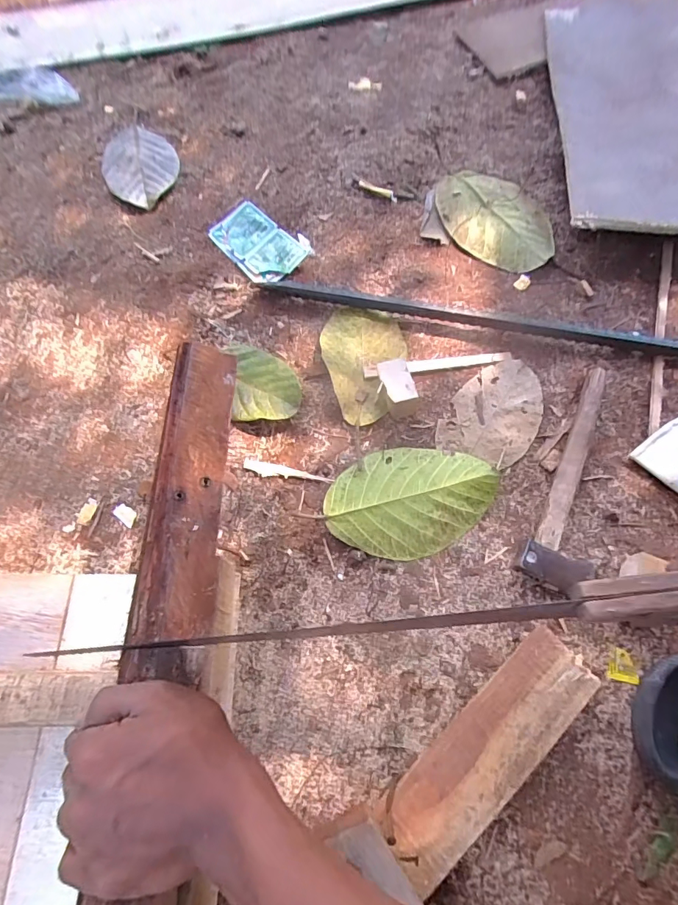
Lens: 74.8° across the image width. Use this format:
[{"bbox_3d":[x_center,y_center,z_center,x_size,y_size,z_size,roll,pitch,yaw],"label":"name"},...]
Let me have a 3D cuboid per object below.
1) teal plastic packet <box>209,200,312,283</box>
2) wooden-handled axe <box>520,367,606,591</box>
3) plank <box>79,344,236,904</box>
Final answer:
[{"bbox_3d":[-0.114,-0.301,0.634,0.144,0.020,0.096,37,72,16],"label":"teal plastic packet"},{"bbox_3d":[0.268,0.026,0.479,0.068,0.028,0.253,26,70,12],"label":"wooden-handled axe"},{"bbox_3d":[-0.123,0.149,0.305,0.052,0.023,0.522,0,66,2],"label":"plank"}]

